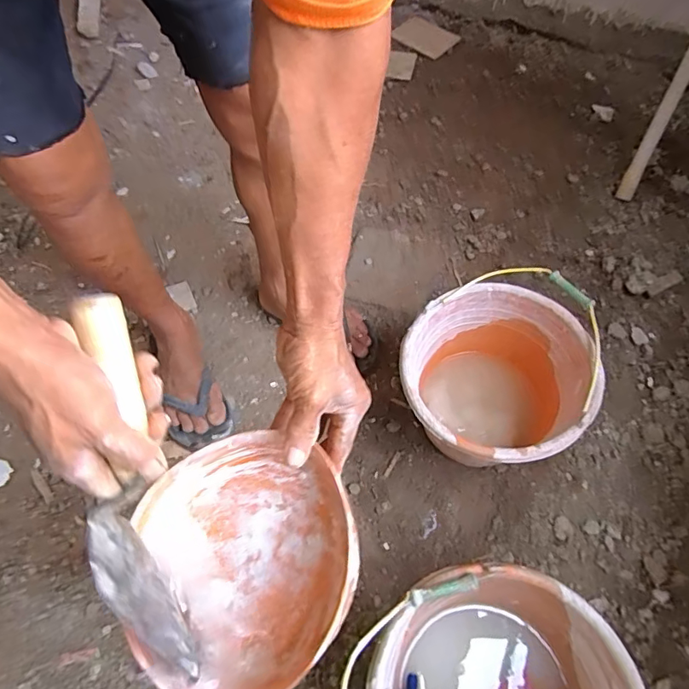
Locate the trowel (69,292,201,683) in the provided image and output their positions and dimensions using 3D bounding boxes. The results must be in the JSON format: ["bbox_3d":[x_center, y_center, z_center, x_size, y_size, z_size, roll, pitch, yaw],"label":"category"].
[{"bbox_3d":[-0.159,0.113,0.370,0.056,0.078,0.298,-5,100,-4],"label":"trowel"}]

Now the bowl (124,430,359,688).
[{"bbox_3d":[-0.089,0.186,0.420,0.189,0.061,0.199,-4,59,-3],"label":"bowl"}]

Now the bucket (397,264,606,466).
[{"bbox_3d":[0.231,0.069,0.780,0.294,0.215,0.266,-17,61,-11],"label":"bucket"}]

